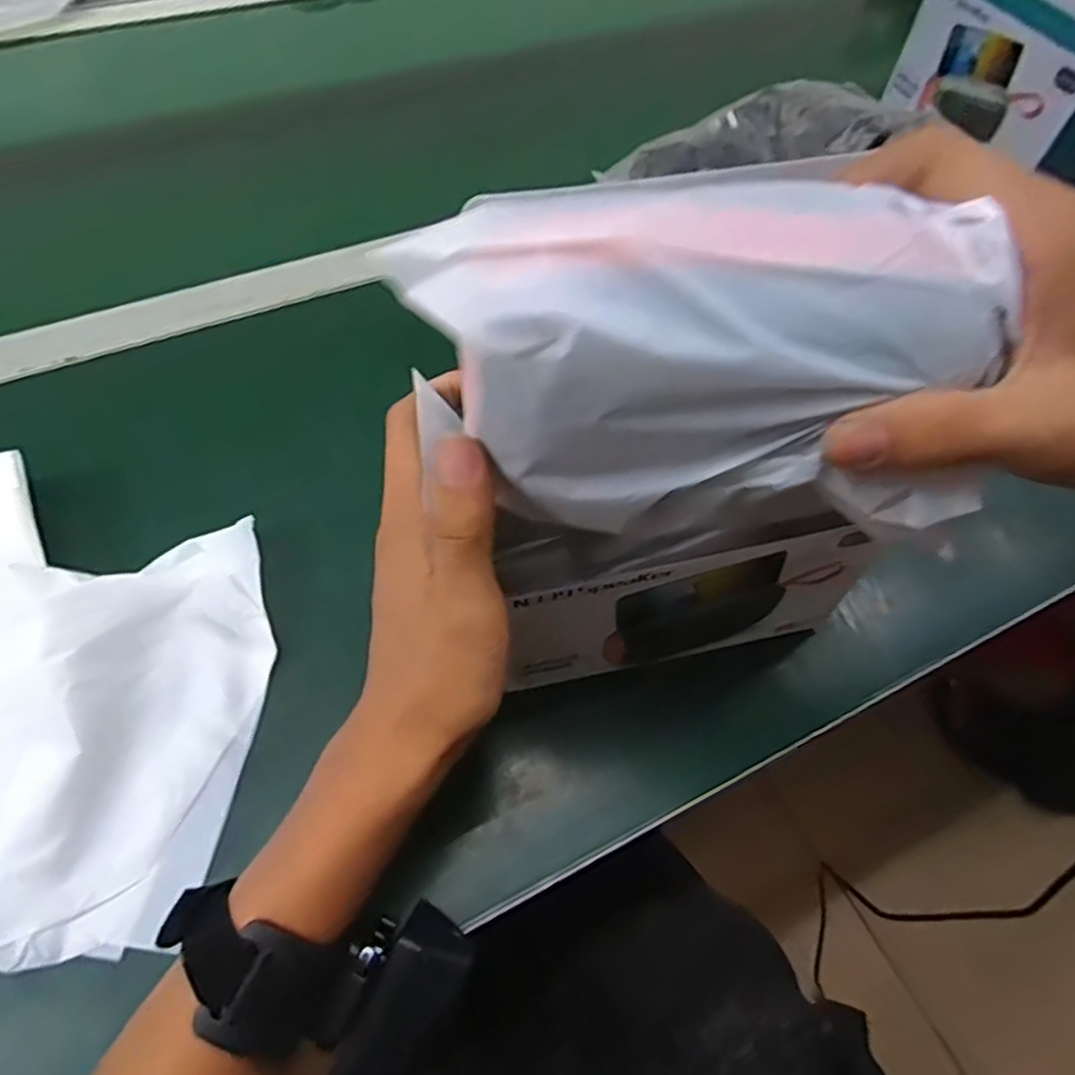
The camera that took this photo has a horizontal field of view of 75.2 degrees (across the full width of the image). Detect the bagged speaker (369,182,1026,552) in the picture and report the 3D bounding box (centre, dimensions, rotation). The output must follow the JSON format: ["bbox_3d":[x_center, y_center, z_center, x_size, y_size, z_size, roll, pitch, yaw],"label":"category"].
[{"bbox_3d":[0.050,-0.051,0.209,0.166,0.094,0.067,1,60,-3],"label":"bagged speaker"}]

